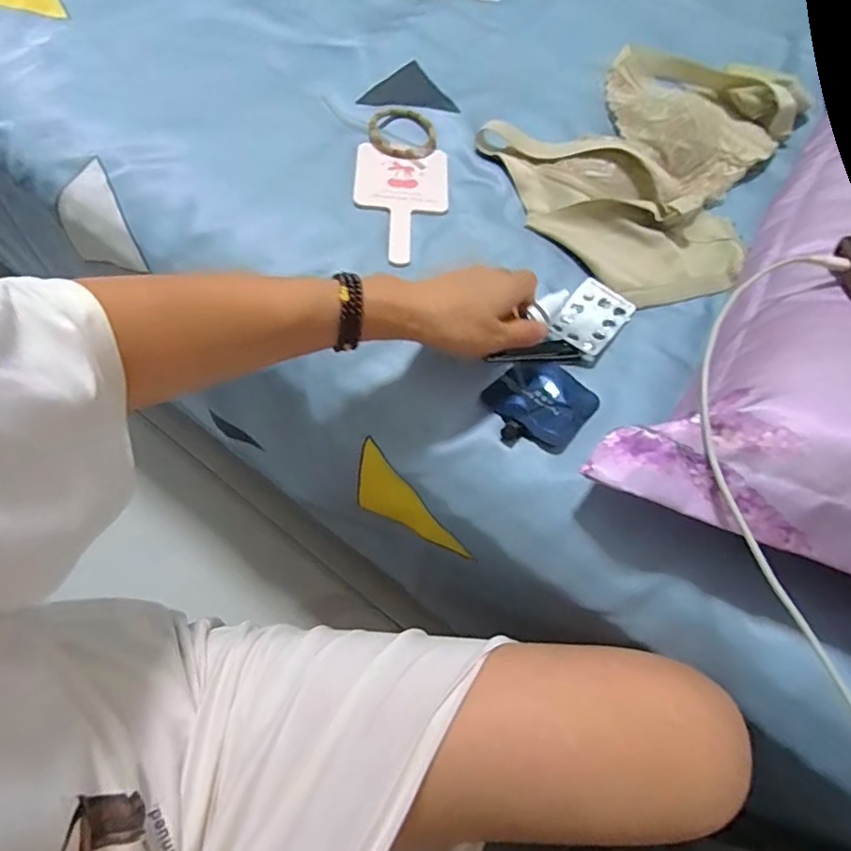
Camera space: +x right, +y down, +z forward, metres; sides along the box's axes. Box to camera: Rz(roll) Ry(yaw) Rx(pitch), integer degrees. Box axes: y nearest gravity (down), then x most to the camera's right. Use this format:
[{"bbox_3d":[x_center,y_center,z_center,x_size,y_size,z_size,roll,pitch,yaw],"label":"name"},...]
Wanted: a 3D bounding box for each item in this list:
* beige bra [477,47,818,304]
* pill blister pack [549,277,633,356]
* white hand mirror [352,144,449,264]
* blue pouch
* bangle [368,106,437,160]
[{"bbox_3d":[0.244,-0.278,0.552,0.340,0.043,0.256,-38,73,-21],"label":"beige bra"},{"bbox_3d":[0.141,-0.092,0.469,0.048,0.010,0.076,36,66,15],"label":"pill blister pack"},{"bbox_3d":[-0.022,-0.207,0.511,0.087,0.006,0.147,2,63,-5],"label":"white hand mirror"},{"bbox_3d":[0.088,-0.018,0.425,0.085,0.012,0.074,-39,73,-22],"label":"blue pouch"},{"bbox_3d":[-0.026,-0.294,0.551,0.063,0.013,0.074,-19,67,-15],"label":"bangle"}]

